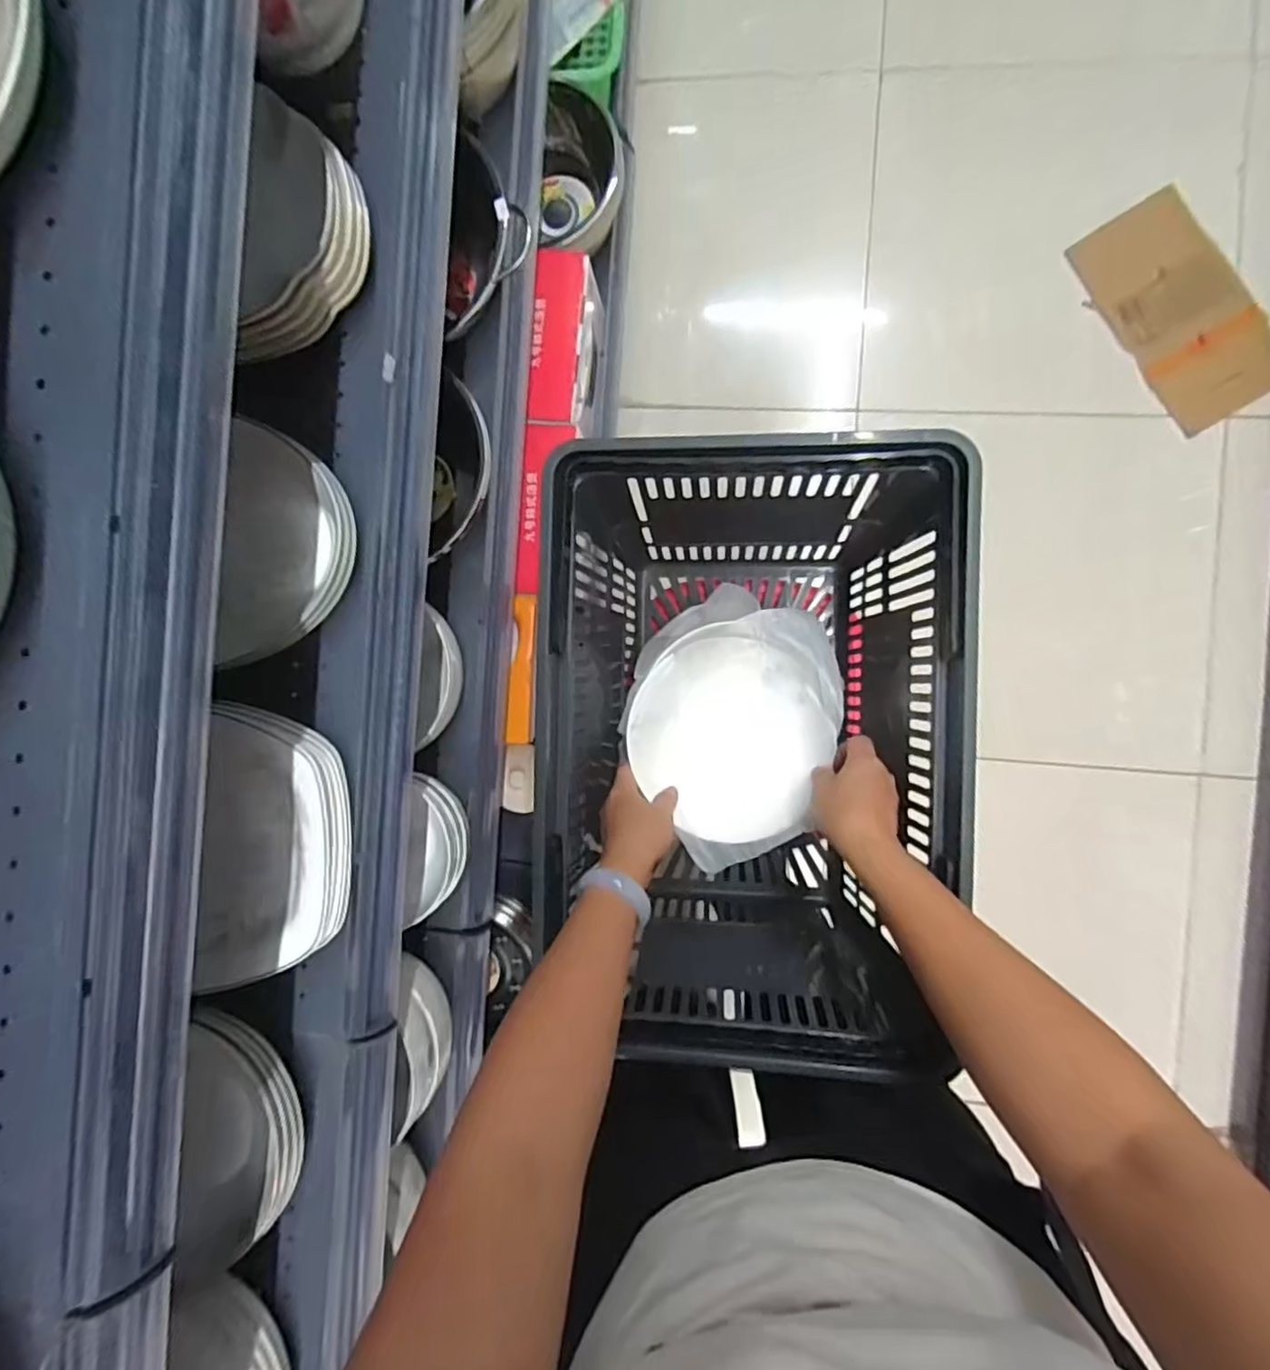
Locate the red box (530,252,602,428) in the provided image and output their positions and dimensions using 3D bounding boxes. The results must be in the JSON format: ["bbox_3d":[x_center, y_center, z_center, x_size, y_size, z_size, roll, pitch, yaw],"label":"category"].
[{"bbox_3d":[-0.100,-0.502,0.994,0.075,0.151,0.249,3,90,7],"label":"red box"}]

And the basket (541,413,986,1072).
[{"bbox_3d":[0.098,0.047,0.614,0.322,0.256,0.467,1,90,7],"label":"basket"}]

